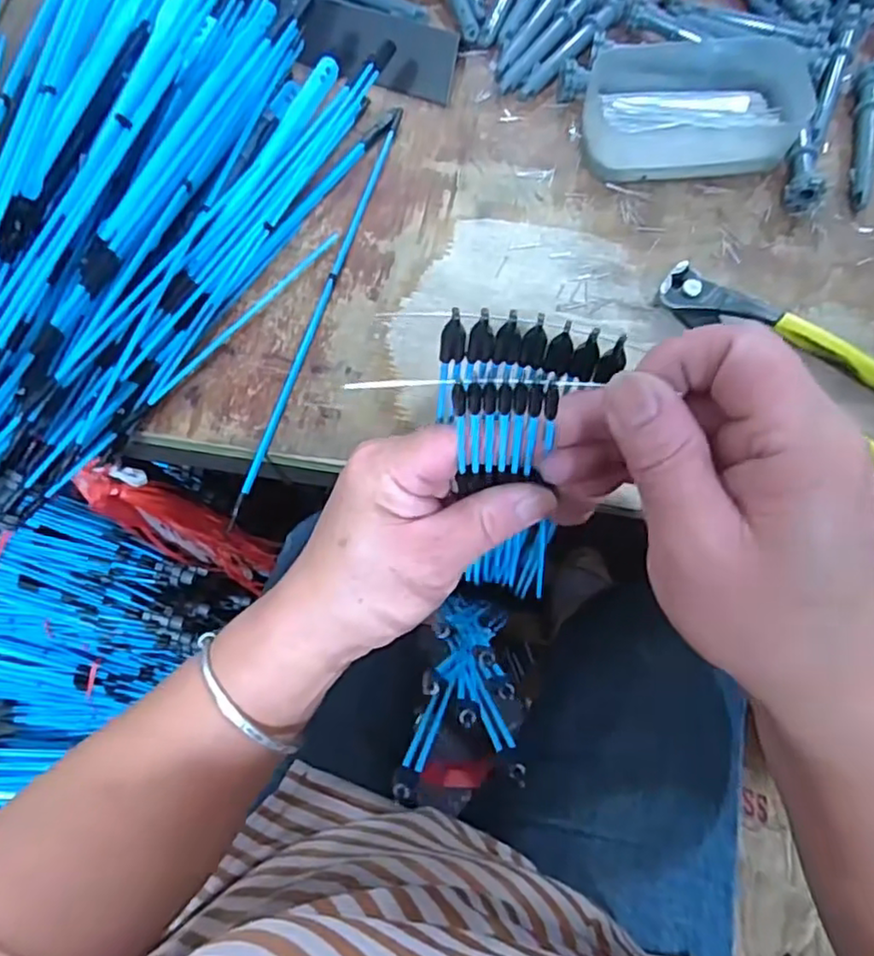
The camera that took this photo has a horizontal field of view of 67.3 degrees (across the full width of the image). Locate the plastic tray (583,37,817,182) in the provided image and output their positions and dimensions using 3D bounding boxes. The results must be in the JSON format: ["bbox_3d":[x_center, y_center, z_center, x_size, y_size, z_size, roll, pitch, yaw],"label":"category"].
[{"bbox_3d":[0.148,-0.213,0.379,0.122,0.033,0.073,-3,73,-1],"label":"plastic tray"}]

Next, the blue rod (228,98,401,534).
[{"bbox_3d":[-0.063,-0.097,0.358,0.007,0.008,0.262,15,74,5],"label":"blue rod"}]

